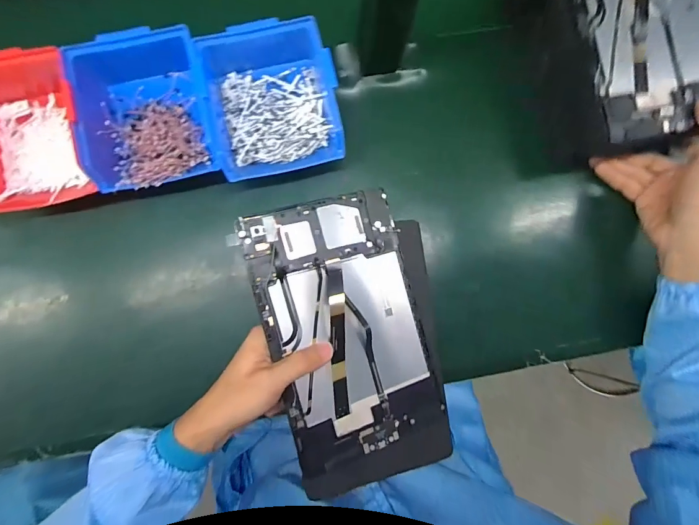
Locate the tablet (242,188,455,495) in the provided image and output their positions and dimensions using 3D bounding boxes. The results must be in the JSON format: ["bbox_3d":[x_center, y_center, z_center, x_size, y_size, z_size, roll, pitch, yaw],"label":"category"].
[{"bbox_3d":[0.013,0.072,0.361,0.168,0.016,0.268,-15,90,-20],"label":"tablet"}]

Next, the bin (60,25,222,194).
[{"bbox_3d":[-0.199,-0.144,0.386,0.124,0.074,0.135,-13,86,-4],"label":"bin"}]

